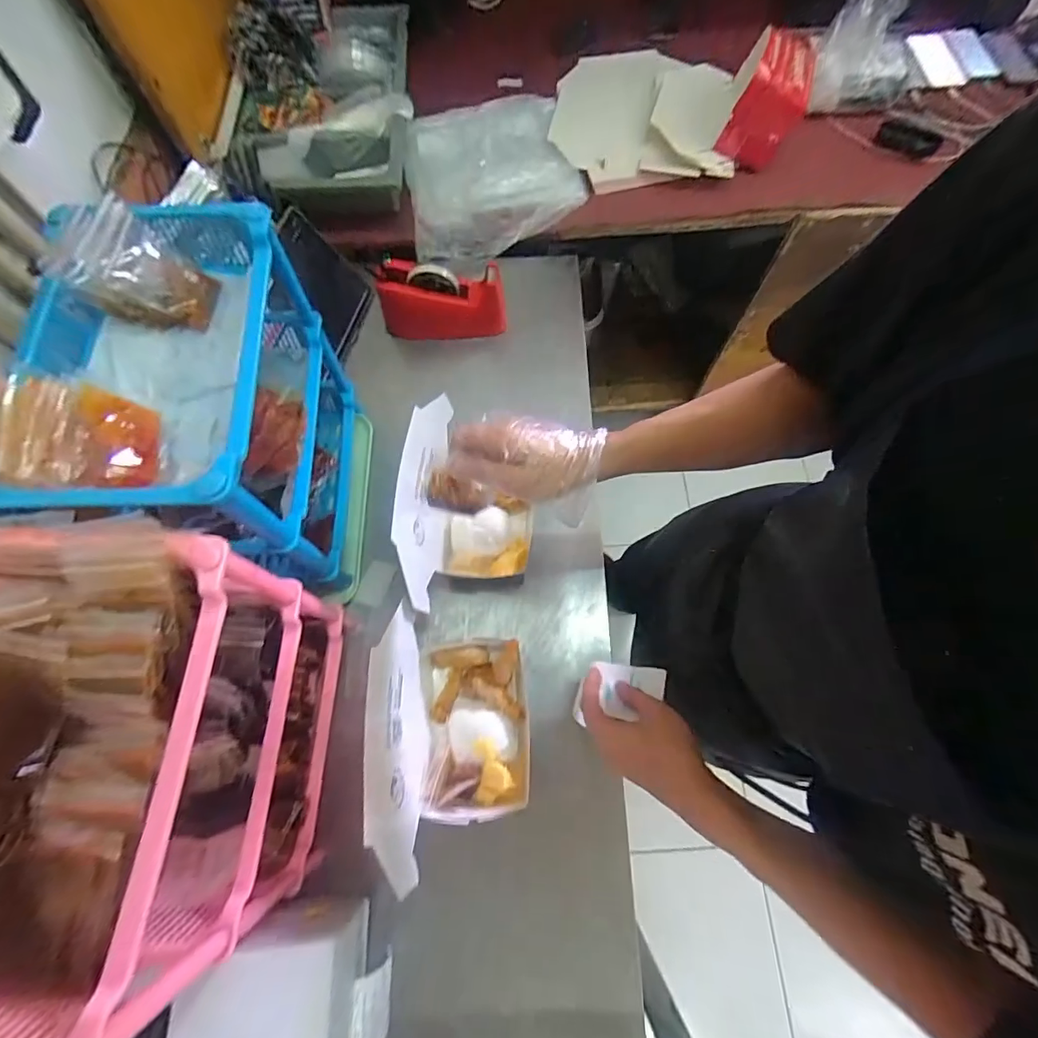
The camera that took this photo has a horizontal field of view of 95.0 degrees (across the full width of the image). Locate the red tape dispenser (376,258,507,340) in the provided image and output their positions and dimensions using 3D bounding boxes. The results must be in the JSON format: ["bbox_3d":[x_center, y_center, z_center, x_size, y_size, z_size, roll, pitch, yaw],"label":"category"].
[{"bbox_3d":[-0.125,-0.360,0.782,0.197,0.117,0.057,2,70,2],"label":"red tape dispenser"}]

